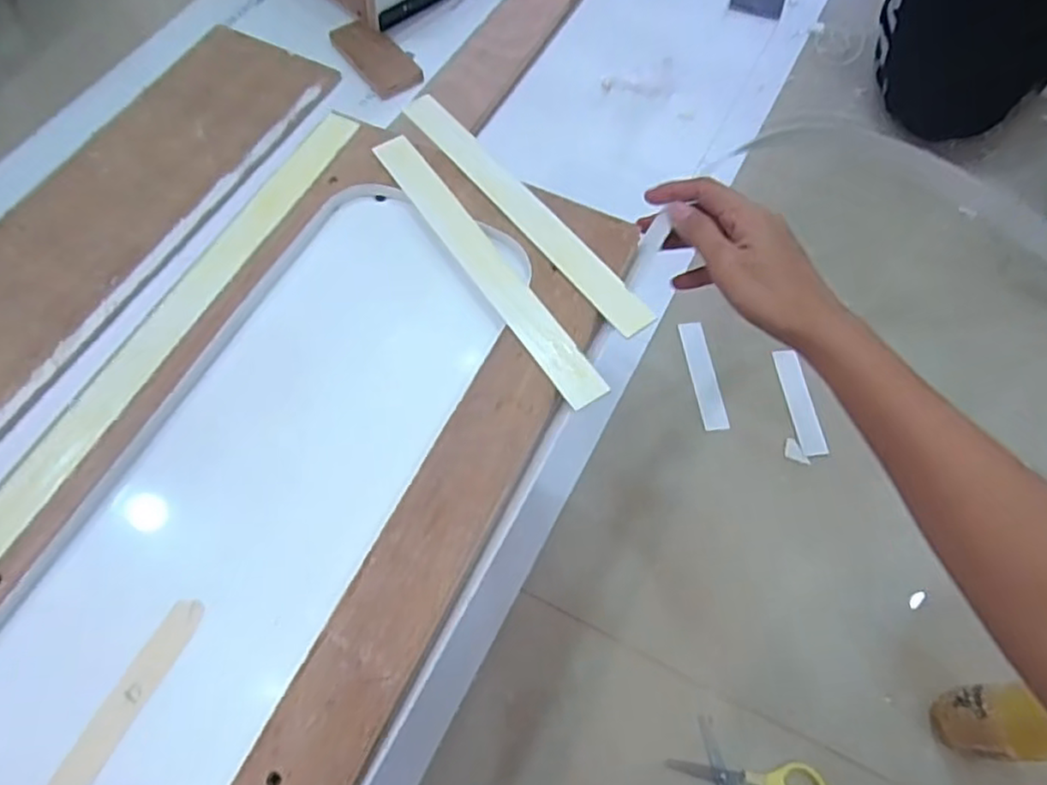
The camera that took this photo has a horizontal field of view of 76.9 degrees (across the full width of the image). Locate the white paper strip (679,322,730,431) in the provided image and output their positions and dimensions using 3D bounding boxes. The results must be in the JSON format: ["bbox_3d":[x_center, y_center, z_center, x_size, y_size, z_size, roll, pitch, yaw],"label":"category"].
[{"bbox_3d":[0.192,-0.020,0.706,0.027,0.005,0.127,-5,64,-4],"label":"white paper strip"}]

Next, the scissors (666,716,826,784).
[{"bbox_3d":[0.175,0.324,0.537,0.105,0.010,0.109,42,70,17],"label":"scissors"}]

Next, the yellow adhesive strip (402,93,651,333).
[{"bbox_3d":[0.000,-0.125,0.440,0.027,0.006,0.236,-36,69,-16],"label":"yellow adhesive strip"}]

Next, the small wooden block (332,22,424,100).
[{"bbox_3d":[-0.203,-0.458,0.893,0.065,0.014,0.154,-35,70,-16],"label":"small wooden block"}]

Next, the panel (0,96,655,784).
[{"bbox_3d":[-0.183,0.130,0.332,0.255,0.046,0.720,25,67,10],"label":"panel"}]

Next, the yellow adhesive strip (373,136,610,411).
[{"bbox_3d":[-0.027,-0.085,0.417,0.025,0.005,0.235,-31,69,-15],"label":"yellow adhesive strip"}]

